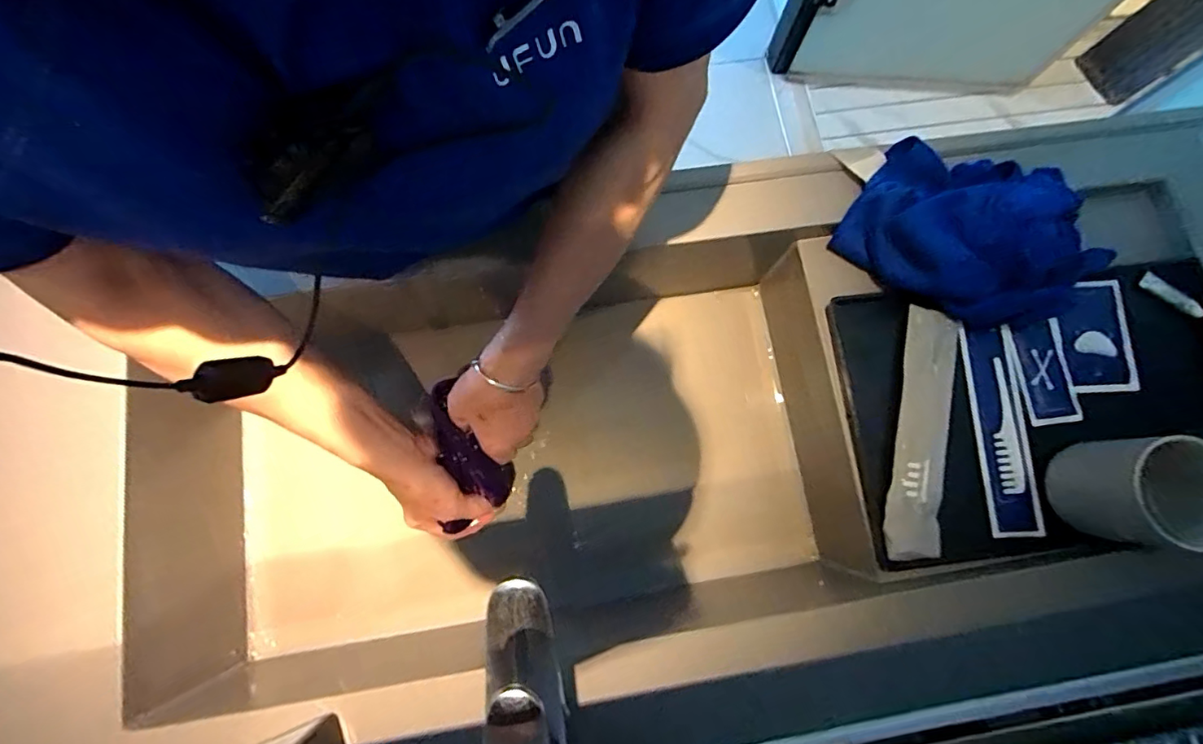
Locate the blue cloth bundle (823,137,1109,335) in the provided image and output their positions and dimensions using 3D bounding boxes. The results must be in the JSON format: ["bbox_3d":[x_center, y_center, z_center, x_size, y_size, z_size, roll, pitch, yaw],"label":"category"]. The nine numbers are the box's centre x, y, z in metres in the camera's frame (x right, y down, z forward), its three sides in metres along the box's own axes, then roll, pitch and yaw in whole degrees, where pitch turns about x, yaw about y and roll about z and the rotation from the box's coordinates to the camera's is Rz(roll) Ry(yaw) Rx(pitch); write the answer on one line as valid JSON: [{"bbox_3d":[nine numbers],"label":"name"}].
[{"bbox_3d":[0.337,-0.124,0.467,0.205,0.074,0.136,33,80,6],"label":"blue cloth bundle"}]

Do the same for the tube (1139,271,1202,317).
[{"bbox_3d":[0.549,-0.075,0.494,0.058,0.011,0.016,43,81,7],"label":"tube"}]

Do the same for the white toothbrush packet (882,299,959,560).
[{"bbox_3d":[0.285,0.052,0.459,0.044,0.012,0.220,12,78,2],"label":"white toothbrush packet"}]

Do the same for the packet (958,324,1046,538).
[{"bbox_3d":[0.361,0.052,0.469,0.047,0.009,0.186,-2,78,-1],"label":"packet"}]

